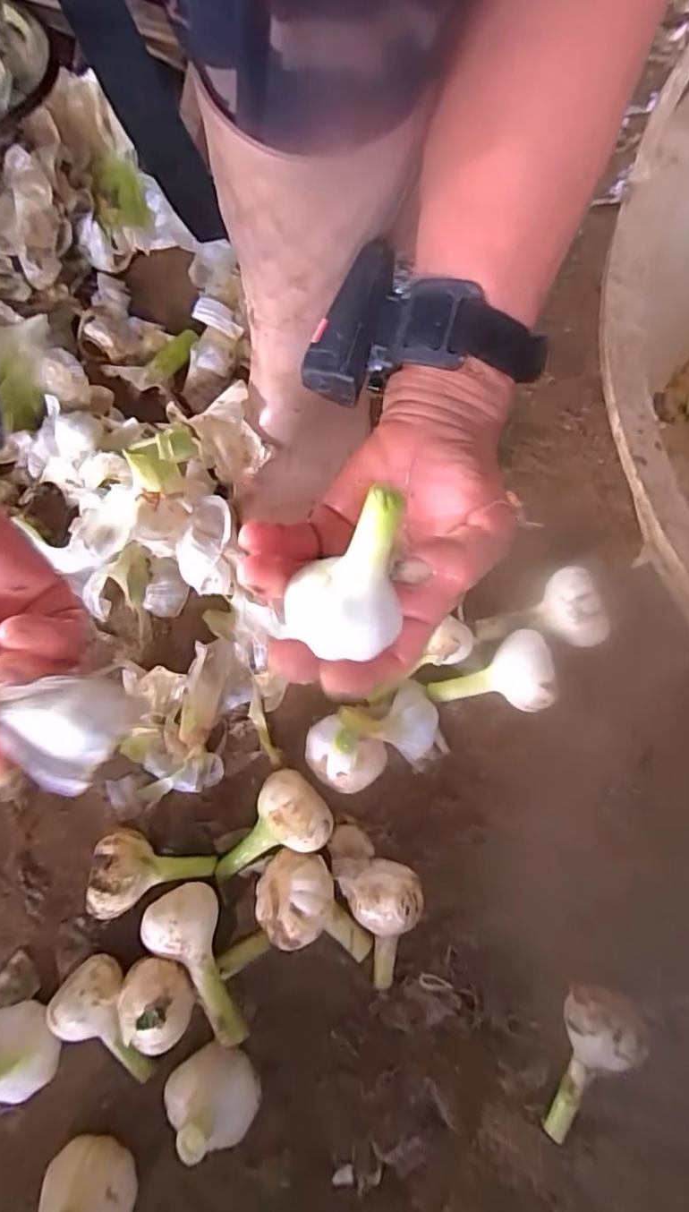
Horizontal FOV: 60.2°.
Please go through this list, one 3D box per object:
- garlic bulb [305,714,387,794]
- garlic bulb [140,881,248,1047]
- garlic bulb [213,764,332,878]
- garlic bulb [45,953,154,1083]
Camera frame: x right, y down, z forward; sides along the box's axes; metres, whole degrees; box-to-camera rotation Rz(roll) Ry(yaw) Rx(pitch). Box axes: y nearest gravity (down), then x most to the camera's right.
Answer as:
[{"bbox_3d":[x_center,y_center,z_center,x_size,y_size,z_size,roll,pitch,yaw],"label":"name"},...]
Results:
[{"bbox_3d":[-0.001,0.091,0.357,0.049,0.042,0.039,27,74,10],"label":"garlic bulb"},{"bbox_3d":[-0.083,0.197,0.326,0.040,0.039,0.081,-18,72,-4],"label":"garlic bulb"},{"bbox_3d":[-0.045,0.126,0.349,0.072,0.036,0.046,-17,72,-4],"label":"garlic bulb"},{"bbox_3d":[-0.125,0.223,0.323,0.065,0.035,0.039,38,77,13],"label":"garlic bulb"}]

